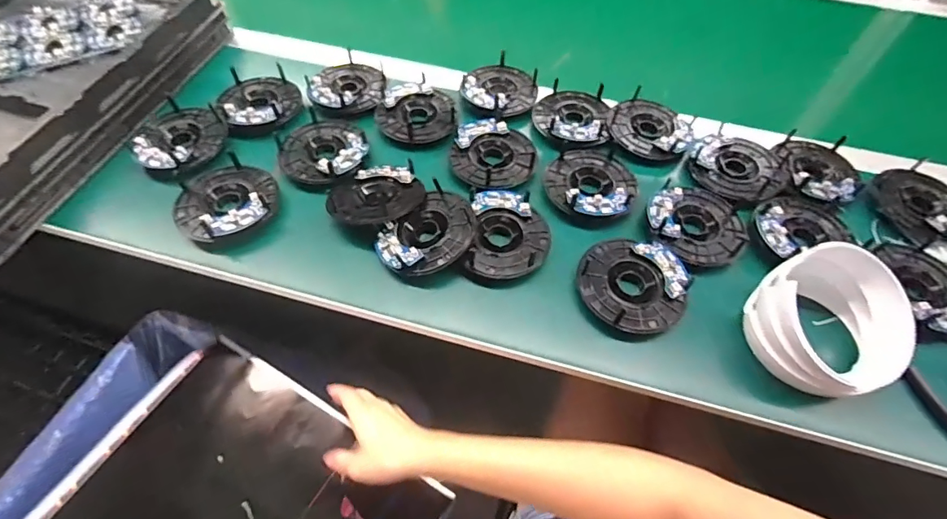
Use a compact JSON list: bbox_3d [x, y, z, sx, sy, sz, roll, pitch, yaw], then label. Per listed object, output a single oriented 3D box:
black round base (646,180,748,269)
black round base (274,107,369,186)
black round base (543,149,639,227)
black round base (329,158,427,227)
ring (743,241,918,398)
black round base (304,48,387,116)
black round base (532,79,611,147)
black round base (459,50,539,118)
[{"bbox_3d":[0.236,-0.041,0.474,0.097,0.024,0.100,1,57,-2],"label":"black round base"},{"bbox_3d":[-0.170,-0.128,0.515,0.101,0.019,0.097,1,57,-2],"label":"black round base"},{"bbox_3d":[0.129,-0.084,0.506,0.095,0.030,0.103,1,57,-2],"label":"black round base"},{"bbox_3d":[-0.102,-0.066,0.482,0.102,0.028,0.085,-29,48,-24],"label":"black round base"},{"bbox_3d":[0.310,0.056,0.395,0.115,0.076,0.115,1,57,-2],"label":"ring"},{"bbox_3d":[-0.162,-0.227,0.585,0.097,0.024,0.110,-12,59,-10],"label":"black round base"},{"bbox_3d":[0.126,-0.180,0.562,0.095,0.021,0.101,1,57,-2],"label":"black round base"},{"bbox_3d":[0.036,-0.223,0.589,0.091,0.025,0.111,35,63,19],"label":"black round base"}]

